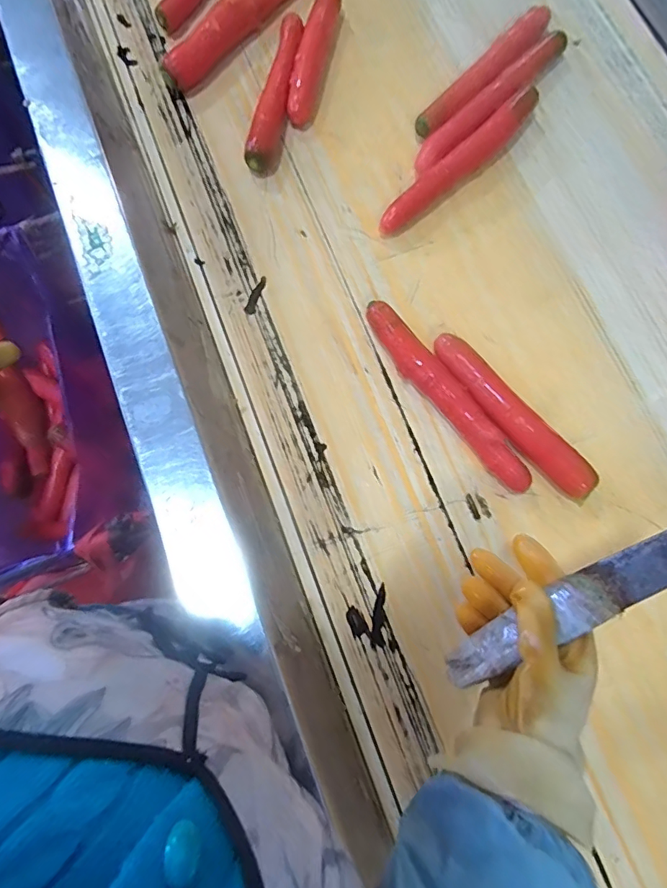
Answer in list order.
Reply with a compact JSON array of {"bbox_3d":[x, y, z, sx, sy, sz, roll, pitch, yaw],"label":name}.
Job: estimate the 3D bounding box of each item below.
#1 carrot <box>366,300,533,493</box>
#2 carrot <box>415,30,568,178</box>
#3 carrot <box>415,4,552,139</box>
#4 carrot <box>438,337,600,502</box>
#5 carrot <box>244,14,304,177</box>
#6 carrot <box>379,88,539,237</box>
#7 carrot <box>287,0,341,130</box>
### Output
[{"bbox_3d":[0.113,-0.050,0.499,0.037,0.037,0.237,-38,81,-7],"label":"carrot"},{"bbox_3d":[0.191,-0.409,0.585,0.262,0.032,0.036,-44,81,-8],"label":"carrot"},{"bbox_3d":[0.191,-0.457,0.595,0.042,0.028,0.239,41,81,8],"label":"carrot"},{"bbox_3d":[0.180,-0.028,0.498,0.036,0.033,0.208,-39,81,-8],"label":"carrot"},{"bbox_3d":[-0.065,-0.429,0.592,0.034,0.030,0.218,11,78,2],"label":"carrot"},{"bbox_3d":[0.146,-0.323,0.563,0.243,0.033,0.030,-42,81,-8],"label":"carrot"},{"bbox_3d":[-0.026,-0.482,0.606,0.032,0.028,0.196,13,78,3],"label":"carrot"}]

